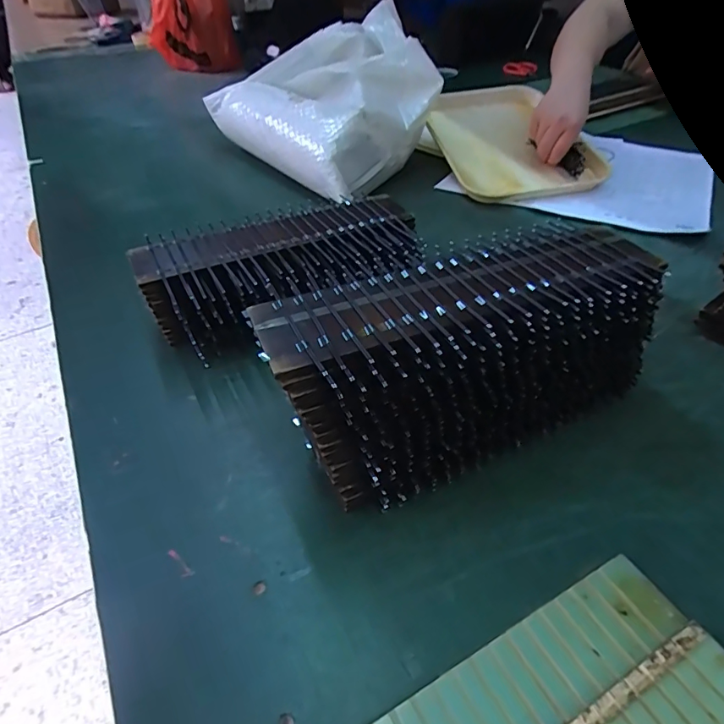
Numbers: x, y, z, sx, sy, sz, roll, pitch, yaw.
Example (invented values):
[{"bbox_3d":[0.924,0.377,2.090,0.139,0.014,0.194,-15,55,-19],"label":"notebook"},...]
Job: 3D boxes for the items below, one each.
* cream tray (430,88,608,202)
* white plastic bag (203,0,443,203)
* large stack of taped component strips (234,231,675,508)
[{"bbox_3d":[0.226,-0.351,0.772,0.194,0.049,0.309,-13,51,-2],"label":"cream tray"},{"bbox_3d":[-0.056,-0.419,0.748,0.247,0.161,0.344,-29,49,-25],"label":"white plastic bag"},{"bbox_3d":[0.070,-0.001,0.337,0.258,0.124,0.102,-20,46,-18],"label":"large stack of taped component strips"}]

